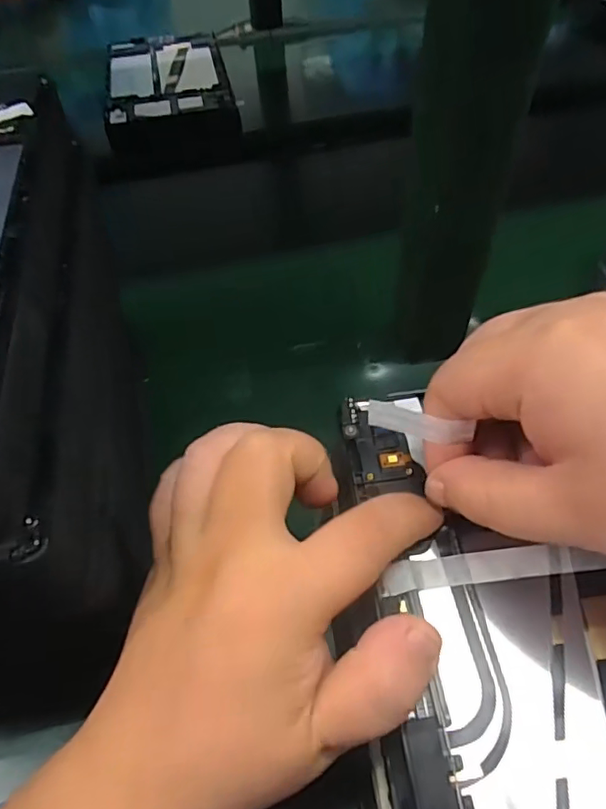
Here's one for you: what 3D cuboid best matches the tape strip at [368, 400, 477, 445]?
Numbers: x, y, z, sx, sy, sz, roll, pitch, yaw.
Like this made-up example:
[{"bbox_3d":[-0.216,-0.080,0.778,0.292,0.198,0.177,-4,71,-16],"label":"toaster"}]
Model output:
[{"bbox_3d":[0.036,0.006,0.177,0.032,0.007,0.006,15,55,26],"label":"tape strip"}]

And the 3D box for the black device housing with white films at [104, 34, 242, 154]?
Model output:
[{"bbox_3d":[-0.167,-0.397,0.680,0.146,0.041,0.251,-11,53,-4],"label":"black device housing with white films"}]

